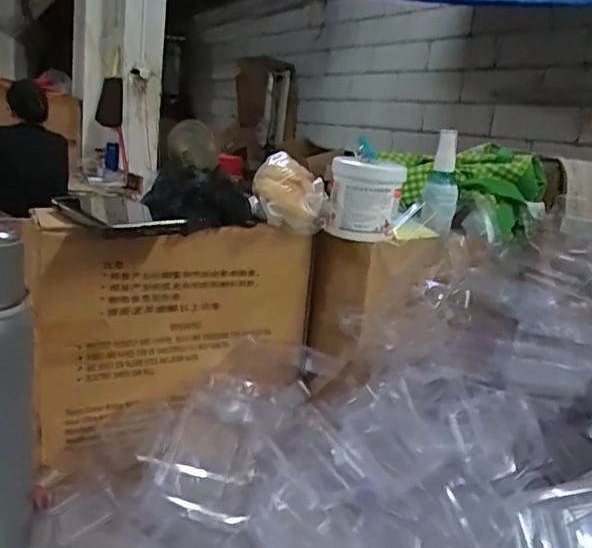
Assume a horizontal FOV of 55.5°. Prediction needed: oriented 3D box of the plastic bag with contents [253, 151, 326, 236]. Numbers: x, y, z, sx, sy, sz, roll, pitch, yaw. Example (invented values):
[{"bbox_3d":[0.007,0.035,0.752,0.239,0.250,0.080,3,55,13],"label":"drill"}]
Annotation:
[{"bbox_3d":[-0.007,-0.082,0.586,0.079,0.069,0.094,6,14,-2],"label":"plastic bag with contents"}]

